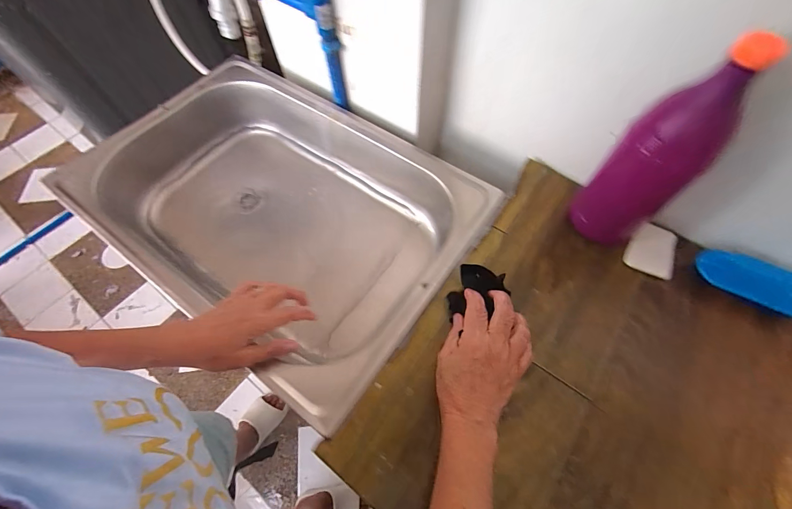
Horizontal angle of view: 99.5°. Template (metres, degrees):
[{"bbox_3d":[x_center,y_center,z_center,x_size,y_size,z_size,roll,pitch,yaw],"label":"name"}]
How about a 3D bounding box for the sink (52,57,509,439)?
[{"bbox_3d":[-0.189,-0.073,0.571,0.594,0.132,0.397,33,68,17],"label":"sink"}]

